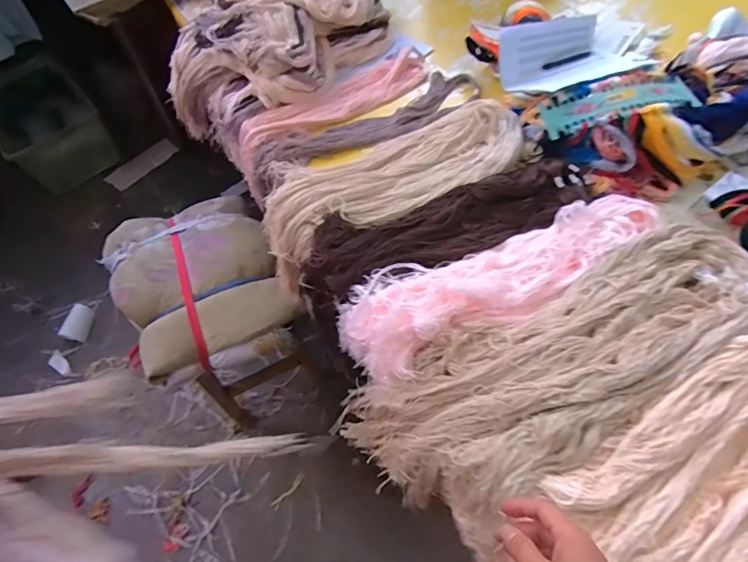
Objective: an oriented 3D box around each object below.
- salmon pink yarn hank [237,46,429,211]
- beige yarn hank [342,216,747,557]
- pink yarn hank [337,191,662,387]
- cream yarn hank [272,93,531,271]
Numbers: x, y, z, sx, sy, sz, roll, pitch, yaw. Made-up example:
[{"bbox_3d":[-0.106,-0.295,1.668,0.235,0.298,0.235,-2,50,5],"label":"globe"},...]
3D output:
[{"bbox_3d":[-0.071,-0.336,0.981,0.427,0.120,0.113,-34,66,-16],"label":"salmon pink yarn hank"},{"bbox_3d":[0.263,0.091,0.640,0.582,0.089,0.220,-32,65,-15],"label":"beige yarn hank"},{"bbox_3d":[0.210,-0.016,0.709,0.528,0.083,0.161,-25,63,-12],"label":"pink yarn hank"},{"bbox_3d":[0.045,-0.188,0.830,0.468,0.075,0.187,-21,63,-9],"label":"cream yarn hank"}]

